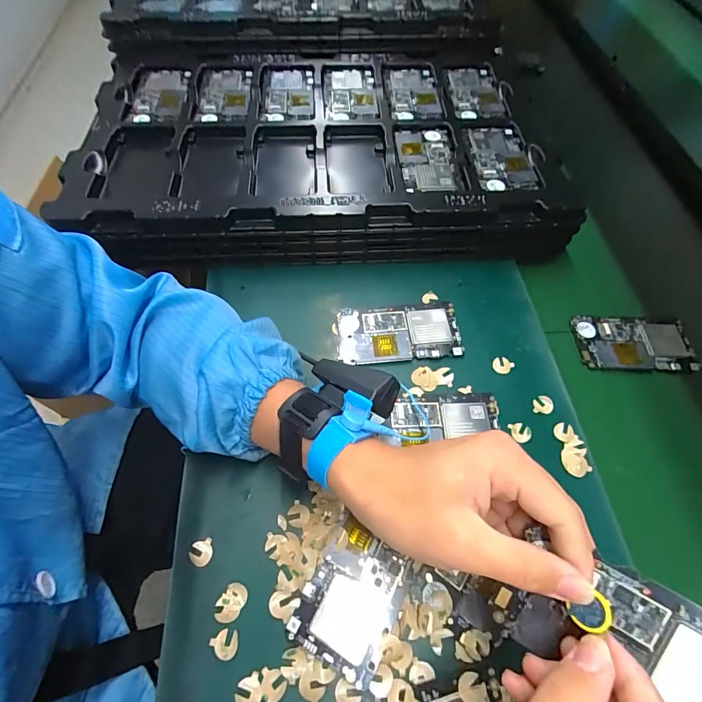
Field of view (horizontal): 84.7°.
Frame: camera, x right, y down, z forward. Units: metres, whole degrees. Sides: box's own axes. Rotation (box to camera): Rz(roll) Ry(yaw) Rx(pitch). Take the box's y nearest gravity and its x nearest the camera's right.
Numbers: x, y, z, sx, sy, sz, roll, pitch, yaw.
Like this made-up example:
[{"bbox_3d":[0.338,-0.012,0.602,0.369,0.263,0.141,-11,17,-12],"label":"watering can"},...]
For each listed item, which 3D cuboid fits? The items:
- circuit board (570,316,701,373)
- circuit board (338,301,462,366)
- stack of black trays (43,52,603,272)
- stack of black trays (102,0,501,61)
[{"bbox_3d":[0.304,-0.007,0.410,0.121,0.007,0.066,5,61,-2],"label":"circuit board"},{"bbox_3d":[0.048,-0.019,0.393,0.123,0.008,0.064,-2,61,-6],"label":"circuit board"},{"bbox_3d":[-0.035,-0.255,0.490,0.539,0.073,0.338,-1,61,-5],"label":"stack of black trays"},{"bbox_3d":[-0.071,-0.546,0.584,0.519,0.083,0.322,1,61,-4],"label":"stack of black trays"}]

